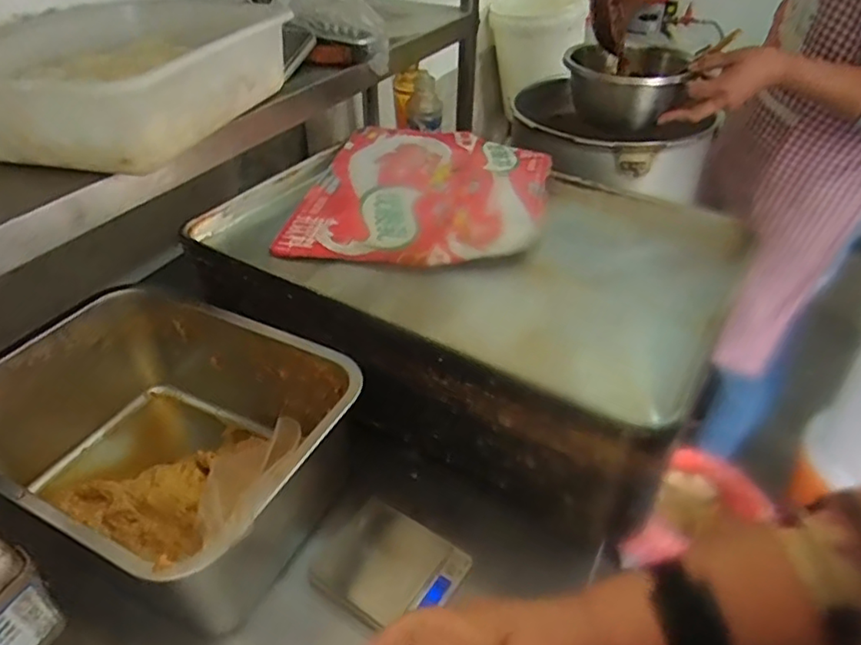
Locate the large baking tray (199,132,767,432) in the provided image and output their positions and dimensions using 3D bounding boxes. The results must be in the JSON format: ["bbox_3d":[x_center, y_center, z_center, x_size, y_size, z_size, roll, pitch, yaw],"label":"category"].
[{"bbox_3d":[0.042,-0.096,0.749,0.595,0.056,0.390,24,51,22],"label":"large baking tray"}]

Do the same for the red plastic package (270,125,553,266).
[{"bbox_3d":[-0.003,-0.177,0.827,0.308,0.043,0.341,7,38,13],"label":"red plastic package"}]

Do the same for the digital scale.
[{"bbox_3d":[-0.041,0.231,0.578,0.127,0.019,0.102,20,42,27],"label":"digital scale"}]

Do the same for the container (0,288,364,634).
[{"bbox_3d":[-0.258,0.129,0.608,0.354,0.178,0.260,15,40,21],"label":"container"}]

